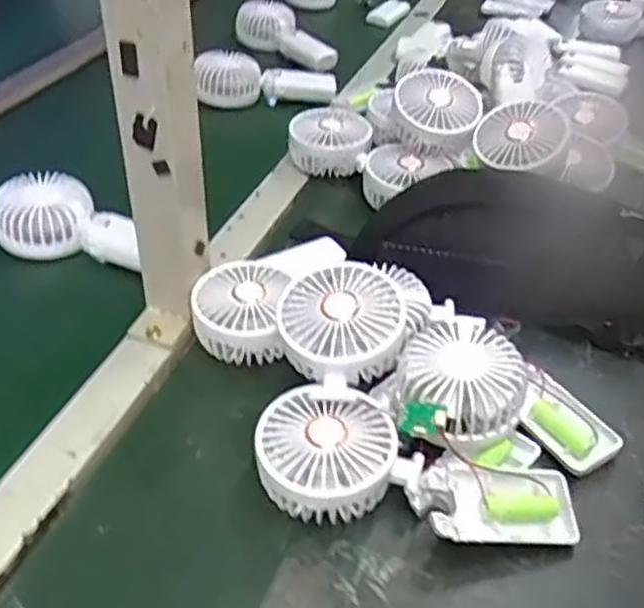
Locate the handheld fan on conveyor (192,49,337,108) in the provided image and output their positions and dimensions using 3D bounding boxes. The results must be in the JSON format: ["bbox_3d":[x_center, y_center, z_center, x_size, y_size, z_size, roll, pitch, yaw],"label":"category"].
[{"bbox_3d":[-0.067,-0.282,0.911,0.168,0.049,0.057,2,41,-2],"label":"handheld fan on conveyor"}]

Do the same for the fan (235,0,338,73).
[{"bbox_3d":[-0.054,-0.387,1.030,0.055,0.054,0.168,-30,51,-34],"label":"fan"}]

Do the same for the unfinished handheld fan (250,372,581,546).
[{"bbox_3d":[0.058,0.108,0.454,0.197,0.045,0.083,11,41,7],"label":"unfinished handheld fan"}]

